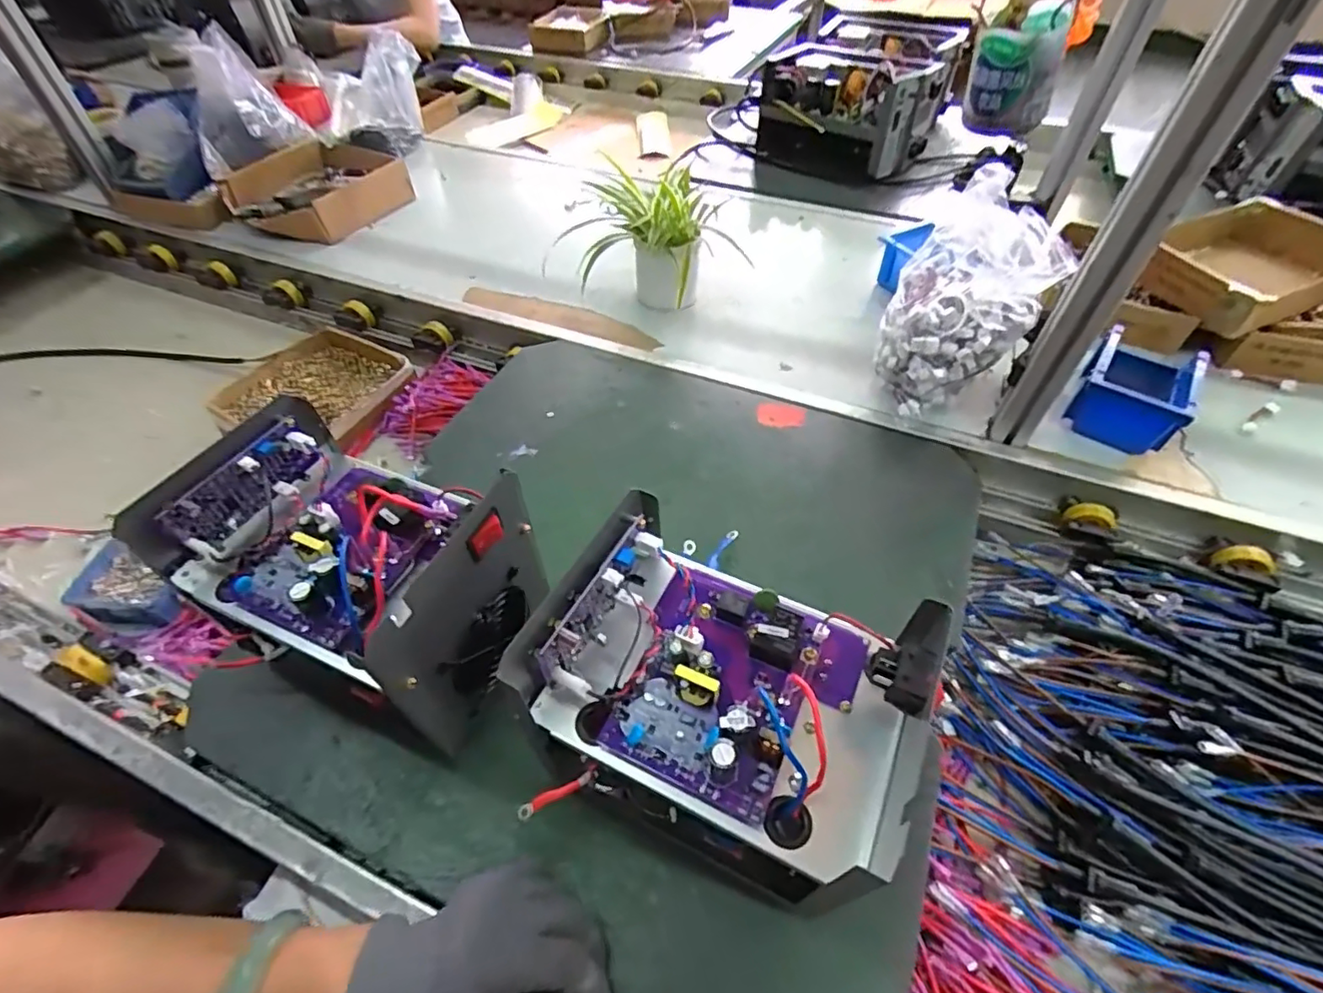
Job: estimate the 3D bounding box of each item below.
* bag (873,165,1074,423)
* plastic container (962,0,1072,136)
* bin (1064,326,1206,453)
[{"bbox_3d":[0.340,-0.213,0.688,0.158,0.205,0.152,-30,56,-22],"label":"bag"},{"bbox_3d":[0.265,-0.321,0.447,0.062,0.071,0.060,22,54,18],"label":"plastic container"},{"bbox_3d":[0.542,-0.124,0.679,0.106,0.088,0.122,33,58,25],"label":"bin"}]

